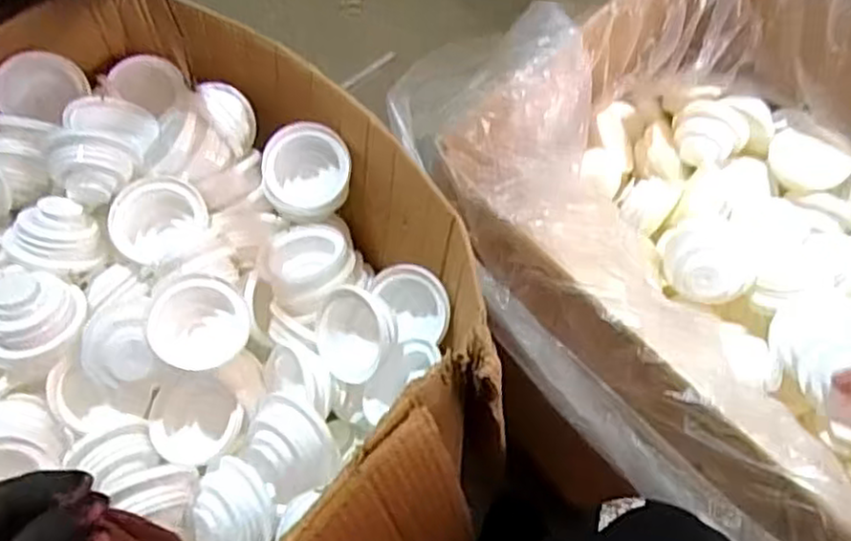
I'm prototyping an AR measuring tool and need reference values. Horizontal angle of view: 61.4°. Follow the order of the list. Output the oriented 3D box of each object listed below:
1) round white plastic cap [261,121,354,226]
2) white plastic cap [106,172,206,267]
[{"bbox_3d":[-0.107,-0.088,0.646,0.078,0.043,0.087,16,98,-9],"label":"round white plastic cap"},{"bbox_3d":[-0.220,-0.039,0.601,0.077,0.046,0.079,-34,102,-3],"label":"white plastic cap"}]

